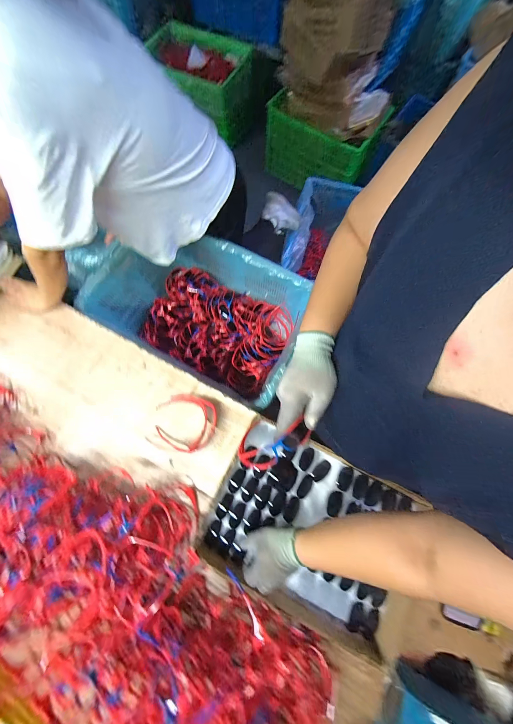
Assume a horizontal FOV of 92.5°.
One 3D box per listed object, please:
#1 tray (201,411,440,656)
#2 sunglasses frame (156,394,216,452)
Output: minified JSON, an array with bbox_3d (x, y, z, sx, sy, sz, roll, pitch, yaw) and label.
[{"bbox_3d":[0.115,0.347,0.547,0.407,0.055,0.304,27,75,6],"label":"tray"},{"bbox_3d":[-0.179,0.149,0.614,0.151,0.014,0.131,13,74,2],"label":"sunglasses frame"}]

